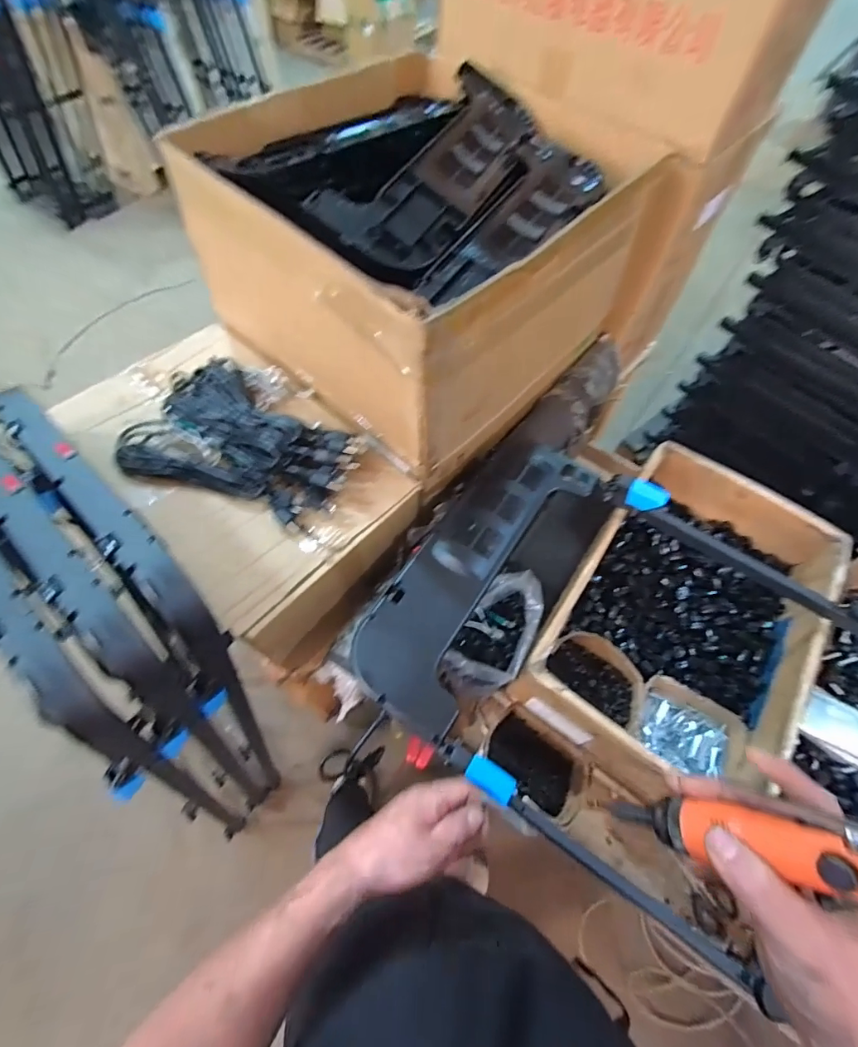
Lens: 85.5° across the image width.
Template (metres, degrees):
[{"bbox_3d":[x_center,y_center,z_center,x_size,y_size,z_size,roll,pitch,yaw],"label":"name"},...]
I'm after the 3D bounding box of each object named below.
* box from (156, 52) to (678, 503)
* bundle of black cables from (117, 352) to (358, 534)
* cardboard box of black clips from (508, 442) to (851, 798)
[{"bbox_3d":[-0.015,-0.459,0.791,0.540,0.316,0.556,38,67,17],"label":"box"},{"bbox_3d":[-0.287,-0.117,0.726,0.332,0.070,0.243,29,64,13],"label":"bundle of black cables"},{"bbox_3d":[0.422,0.151,0.772,0.340,0.151,0.529,34,65,15],"label":"cardboard box of black clips"}]

